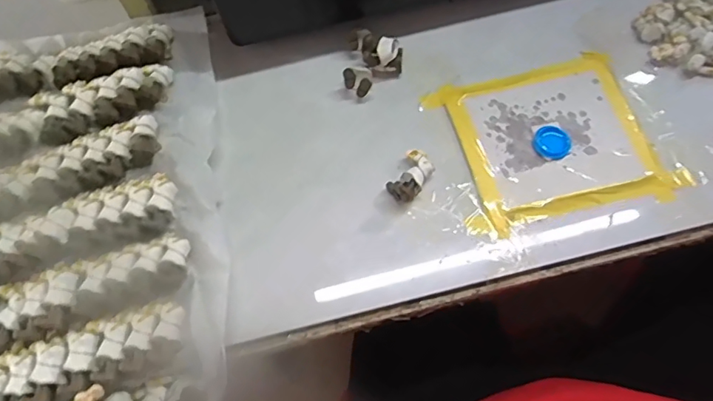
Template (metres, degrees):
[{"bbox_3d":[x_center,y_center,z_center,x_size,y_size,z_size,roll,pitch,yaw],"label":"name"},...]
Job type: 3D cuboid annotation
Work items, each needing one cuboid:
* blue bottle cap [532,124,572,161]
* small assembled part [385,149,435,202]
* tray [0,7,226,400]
[{"bbox_3d":[0.161,-0.048,0.427,0.029,0.008,0.029,0,67,1],"label":"blue bottle cap"},{"bbox_3d":[0.043,-0.020,0.411,0.026,0.022,0.041,32,71,14],"label":"small assembled part"},{"bbox_3d":[-0.237,0.018,0.381,0.266,0.031,0.354,-9,67,-3],"label":"tray"}]

